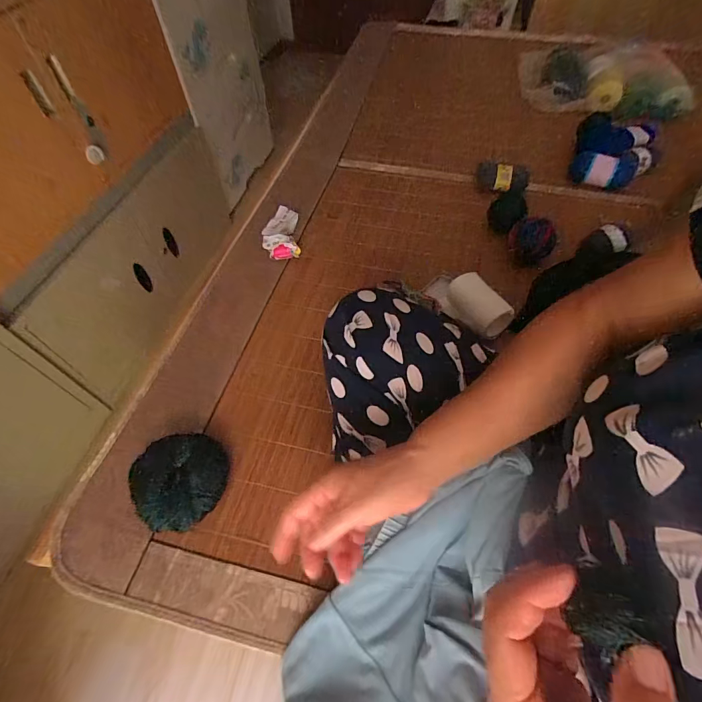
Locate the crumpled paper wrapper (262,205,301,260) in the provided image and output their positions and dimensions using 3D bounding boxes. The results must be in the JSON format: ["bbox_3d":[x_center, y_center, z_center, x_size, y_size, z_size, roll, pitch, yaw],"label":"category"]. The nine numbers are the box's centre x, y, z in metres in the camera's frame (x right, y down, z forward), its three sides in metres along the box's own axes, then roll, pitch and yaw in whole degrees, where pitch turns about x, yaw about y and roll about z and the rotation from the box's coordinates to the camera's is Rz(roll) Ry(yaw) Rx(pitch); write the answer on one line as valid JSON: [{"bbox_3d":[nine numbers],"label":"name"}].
[{"bbox_3d":[-0.130,-0.222,0.699,0.065,0.040,0.098,-6,56,-3],"label":"crumpled paper wrapper"}]

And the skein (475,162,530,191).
[{"bbox_3d":[0.315,-0.366,0.789,0.102,0.038,0.044,13,57,10],"label":"skein"}]

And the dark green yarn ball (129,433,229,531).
[{"bbox_3d":[-0.208,0.154,0.464,0.102,0.030,0.107,-1,56,1],"label":"dark green yarn ball"}]

